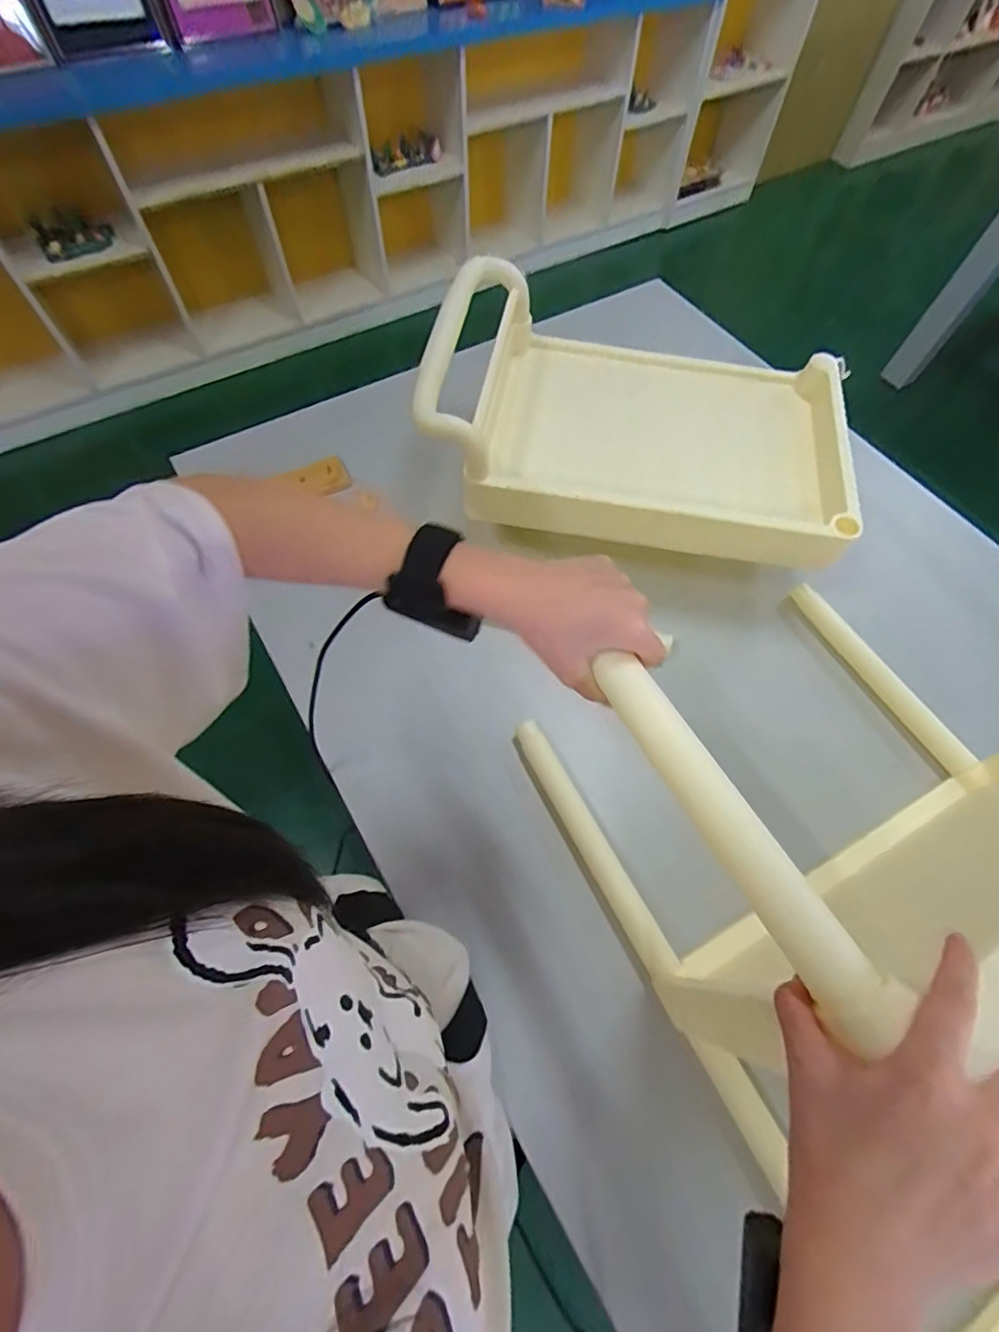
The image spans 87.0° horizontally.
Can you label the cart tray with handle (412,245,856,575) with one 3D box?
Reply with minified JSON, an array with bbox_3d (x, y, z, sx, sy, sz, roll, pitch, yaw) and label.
[{"bbox_3d":[0.191,-0.336,0.680,0.522,0.157,0.350,11,62,4],"label":"cart tray with handle"}]

